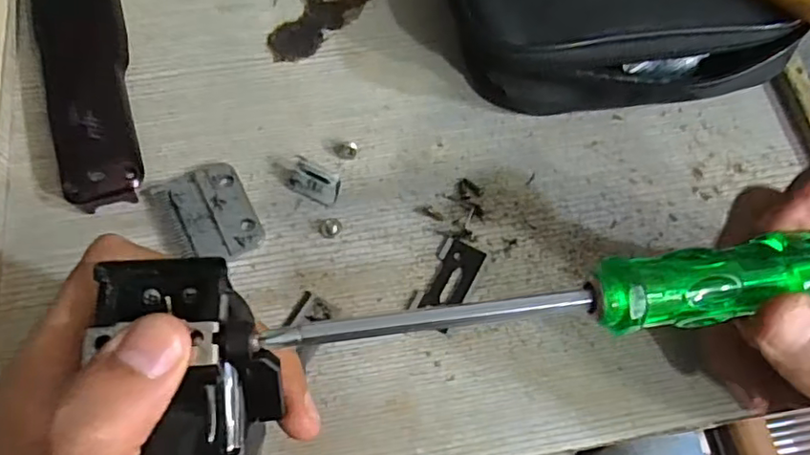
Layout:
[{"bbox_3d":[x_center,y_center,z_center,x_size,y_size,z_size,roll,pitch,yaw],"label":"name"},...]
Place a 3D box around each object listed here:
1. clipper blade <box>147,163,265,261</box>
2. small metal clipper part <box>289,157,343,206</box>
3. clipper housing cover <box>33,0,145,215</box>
[{"bbox_3d":[-0.087,-0.006,0.271,0.036,0.006,0.048,-27,70,-13],"label":"clipper blade"},{"bbox_3d":[-0.040,-0.020,0.274,0.023,0.013,0.011,29,69,10],"label":"small metal clipper part"},{"bbox_3d":[-0.151,-0.076,0.292,0.038,0.015,0.141,-18,69,-9],"label":"clipper housing cover"}]

